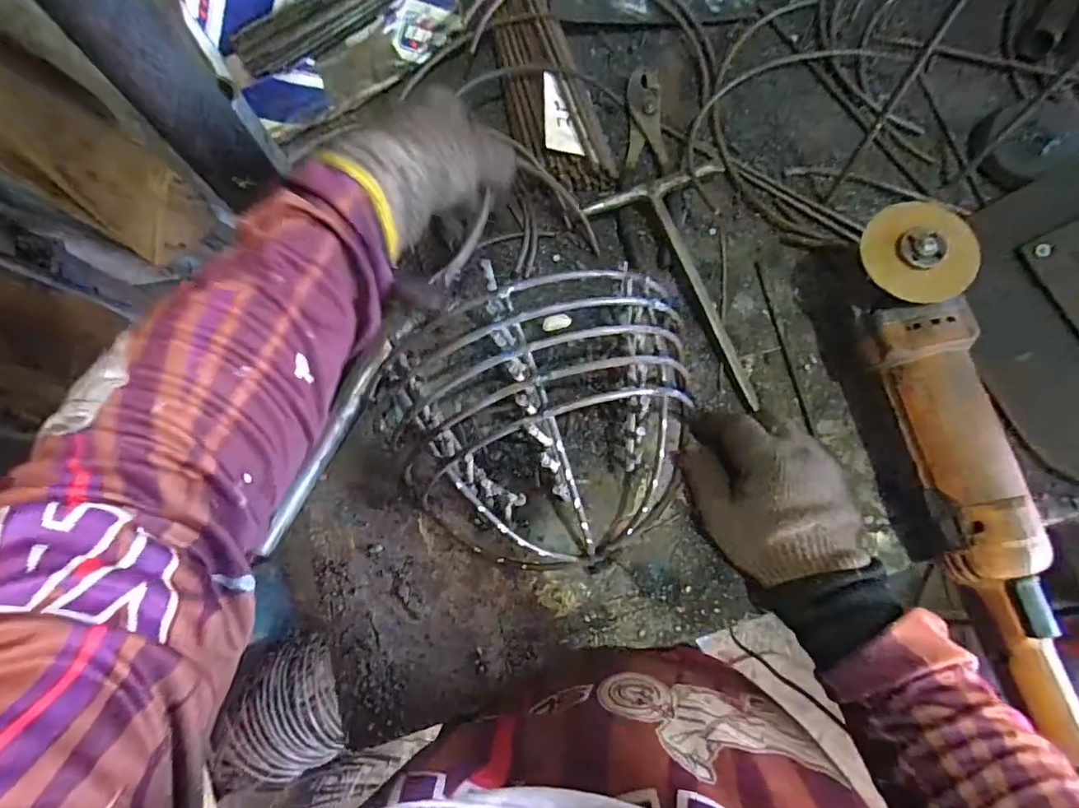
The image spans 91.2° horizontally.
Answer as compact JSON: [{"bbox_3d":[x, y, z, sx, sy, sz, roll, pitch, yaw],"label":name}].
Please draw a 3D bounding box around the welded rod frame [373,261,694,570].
[{"bbox_3d":[0.013,0.012,0.376,0.206,0.113,0.208,7,78,2],"label":"welded rod frame"}]

